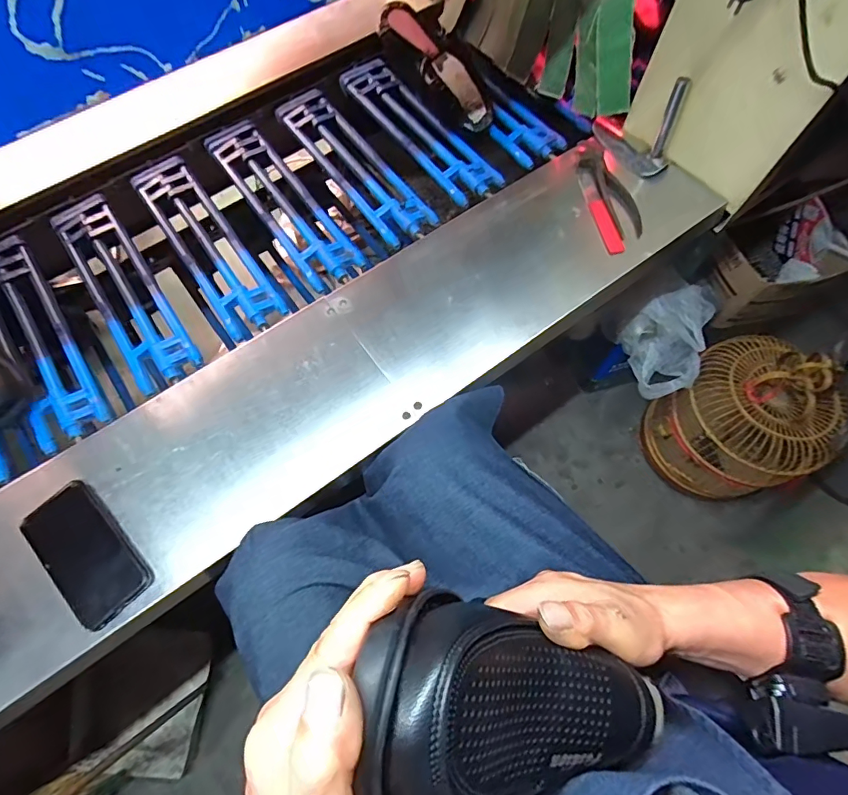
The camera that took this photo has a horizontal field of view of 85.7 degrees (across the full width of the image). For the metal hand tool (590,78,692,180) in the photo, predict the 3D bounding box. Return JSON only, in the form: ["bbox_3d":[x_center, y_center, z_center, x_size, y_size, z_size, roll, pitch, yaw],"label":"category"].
[{"bbox_3d":[0.329,-0.423,0.695,0.050,0.129,0.140,-35,72,-12],"label":"metal hand tool"}]

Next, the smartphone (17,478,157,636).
[{"bbox_3d":[-0.379,0.171,0.513,0.161,0.007,0.080,43,76,16],"label":"smartphone"}]

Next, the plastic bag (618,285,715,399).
[{"bbox_3d":[0.518,-0.114,0.937,0.185,0.104,0.173,-19,70,-6],"label":"plastic bag"}]

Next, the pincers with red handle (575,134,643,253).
[{"bbox_3d":[0.280,-0.319,0.694,0.066,0.020,0.216,-10,69,-3],"label":"pincers with red handle"}]

